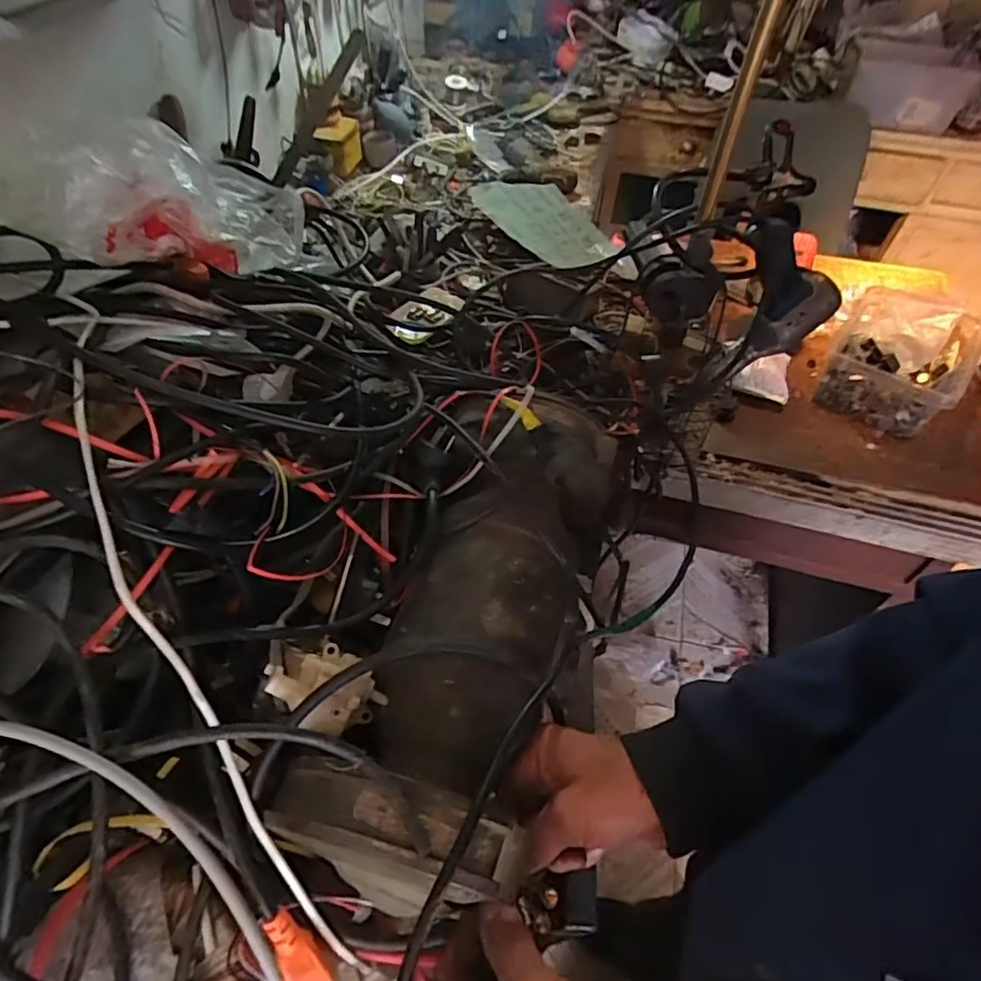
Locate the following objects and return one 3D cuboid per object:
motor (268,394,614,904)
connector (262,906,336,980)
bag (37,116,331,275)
[{"bbox_3d":[-0.006,0.092,0.437,0.137,0.127,0.361,16,48,9],"label":"motor"},{"bbox_3d":[-0.107,0.270,0.344,0.021,0.018,0.069,-30,97,-24],"label":"connector"},{"bbox_3d":[-0.277,-0.285,0.590,0.127,0.108,0.294,20,27,12],"label":"bag"}]

